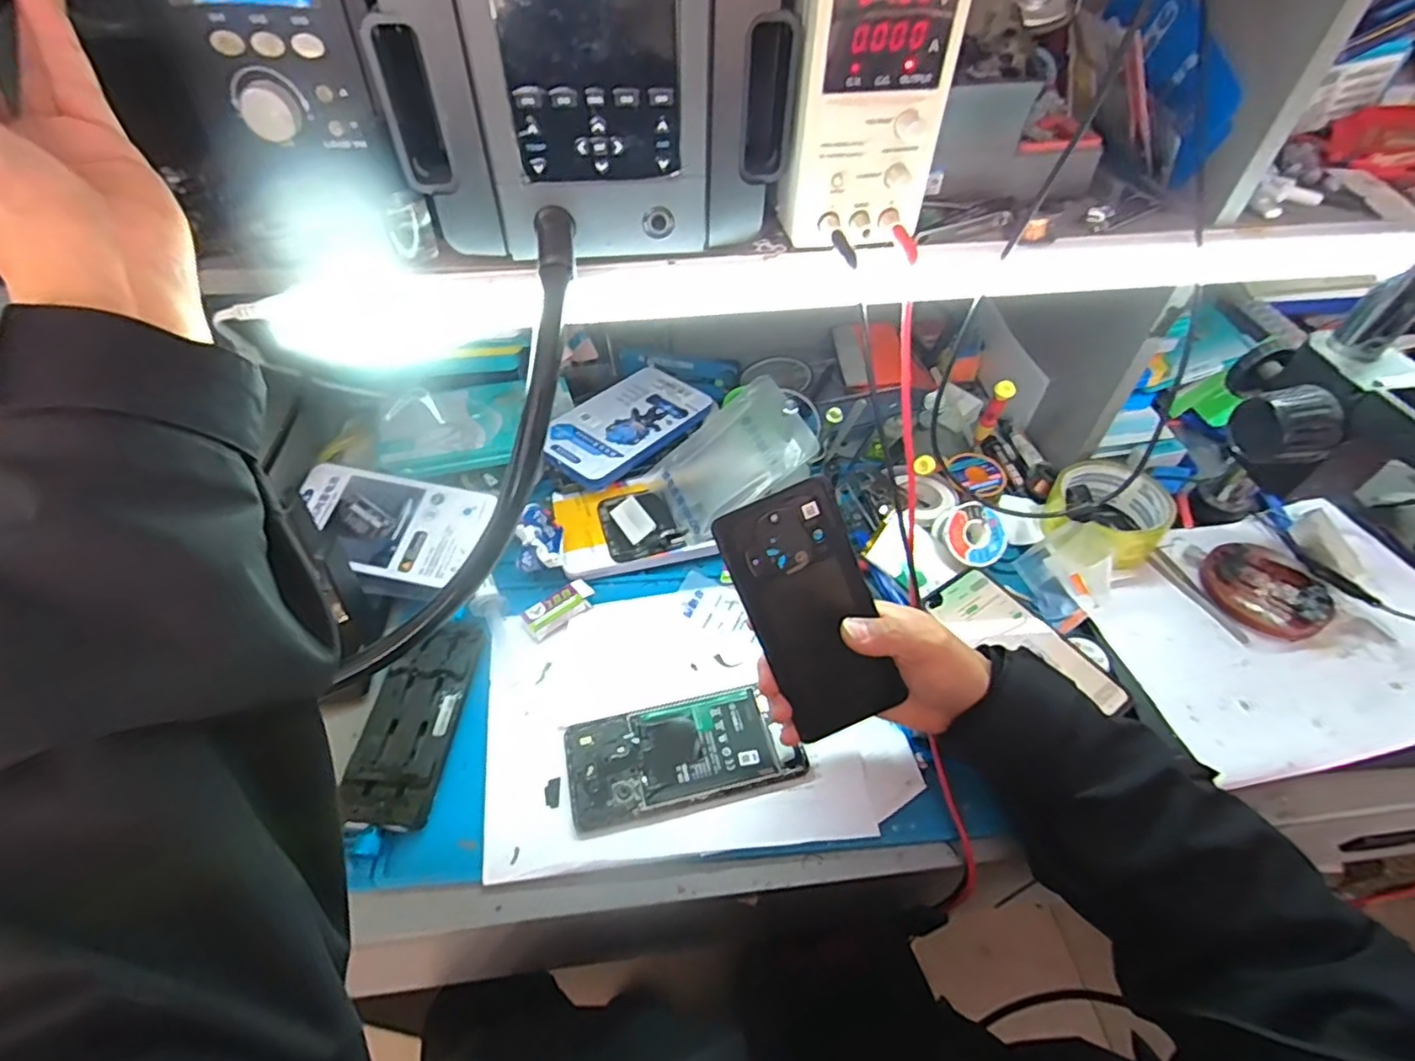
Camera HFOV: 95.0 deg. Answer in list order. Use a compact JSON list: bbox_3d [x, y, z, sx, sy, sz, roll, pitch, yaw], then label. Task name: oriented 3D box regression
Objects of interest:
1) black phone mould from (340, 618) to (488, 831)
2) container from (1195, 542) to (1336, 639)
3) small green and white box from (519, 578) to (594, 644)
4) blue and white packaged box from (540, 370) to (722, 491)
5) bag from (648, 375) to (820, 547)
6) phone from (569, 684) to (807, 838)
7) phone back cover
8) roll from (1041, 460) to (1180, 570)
[{"bbox_3d":[-0.209,0.133,0.470,0.065,0.018,0.154,4,48,2],"label":"black phone mould"},{"bbox_3d":[0.460,0.048,0.535,0.085,0.015,0.088,1,48,-1],"label":"container"},{"bbox_3d":[-0.121,0.065,0.534,0.059,0.015,0.027,-32,56,-27],"label":"small green and white box"},{"bbox_3d":[-0.079,-0.105,0.631,0.099,0.021,0.175,29,53,22],"label":"blue and white packaged box"},{"bbox_3d":[0.022,-0.058,0.561,0.140,0.009,0.102,-41,62,16],"label":"bag"},{"bbox_3d":[-0.019,0.158,0.463,0.158,0.010,0.072,-10,49,-11],"label":"phone"},{"bbox_3d":[0.064,0.050,0.393,0.072,0.151,0.005,-23,9,0],"label":"phone back cover"},{"bbox_3d":[0.348,-0.012,0.553,0.105,0.053,0.105,1,48,-1],"label":"roll"}]

